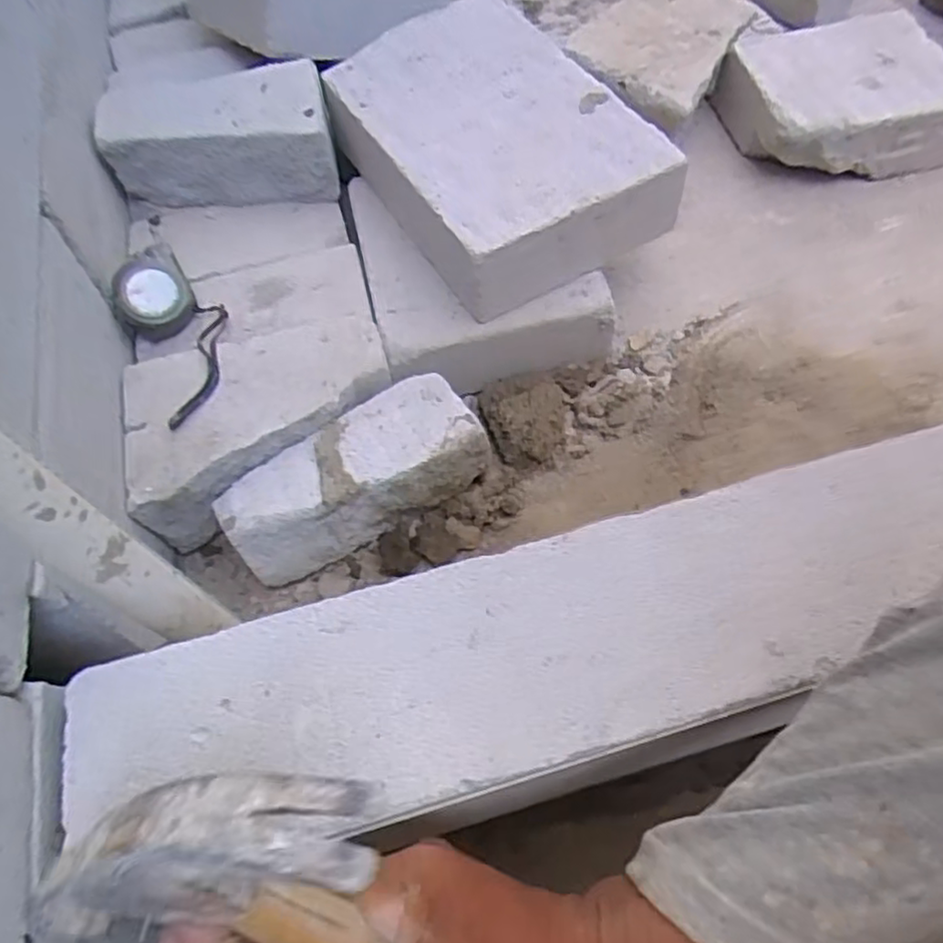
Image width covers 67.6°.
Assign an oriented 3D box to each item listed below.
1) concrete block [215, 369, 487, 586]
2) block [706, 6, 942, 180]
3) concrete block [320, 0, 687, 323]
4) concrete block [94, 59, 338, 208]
[{"bbox_3d":[-0.090,0.003,0.543,0.200,0.072,0.085,-25,62,-10],"label":"concrete block"},{"bbox_3d":[0.383,-0.389,0.739,0.203,0.079,0.175,-13,61,-3],"label":"block"},{"bbox_3d":[0.014,-0.292,0.626,0.206,0.082,0.314,-29,63,-12],"label":"concrete block"},{"bbox_3d":[-0.229,-0.322,0.670,0.216,0.078,0.099,0,61,4],"label":"concrete block"}]

